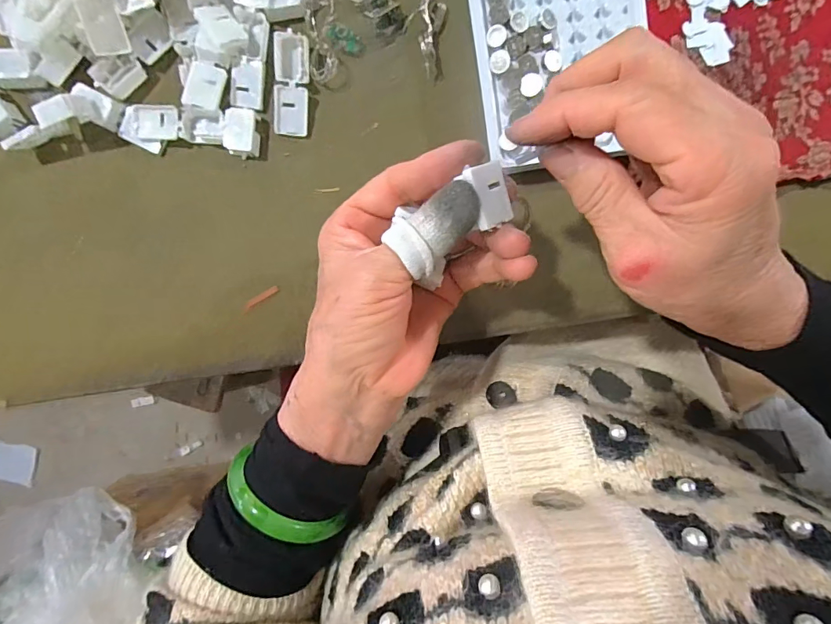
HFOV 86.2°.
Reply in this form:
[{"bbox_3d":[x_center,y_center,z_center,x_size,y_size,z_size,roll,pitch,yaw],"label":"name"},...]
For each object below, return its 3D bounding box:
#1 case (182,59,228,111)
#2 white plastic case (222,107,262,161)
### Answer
[{"bbox_3d":[-0.125,-0.133,0.264,0.021,0.009,0.027,15,84,-9],"label":"case"},{"bbox_3d":[-0.105,-0.109,0.269,0.018,0.015,0.027,7,97,-3],"label":"white plastic case"}]

